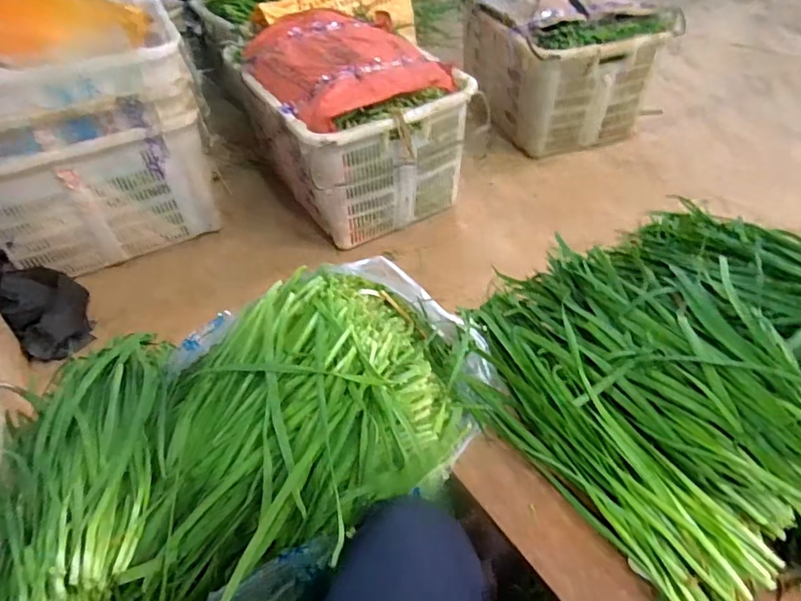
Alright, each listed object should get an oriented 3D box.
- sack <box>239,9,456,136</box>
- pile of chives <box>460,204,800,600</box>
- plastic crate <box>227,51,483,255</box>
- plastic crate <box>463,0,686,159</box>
[{"bbox_3d":[-0.134,-0.589,1.253,0.403,0.072,0.497,-23,49,-16],"label":"sack"},{"bbox_3d":[0.330,0.059,0.562,0.449,0.132,0.528,-25,49,-18],"label":"pile of chives"},{"bbox_3d":[-0.129,-0.463,1.440,0.447,0.328,0.555,-26,50,-19],"label":"plastic crate"},{"bbox_3d":[0.494,-0.763,1.609,0.431,0.350,0.496,-19,48,-13],"label":"plastic crate"}]

